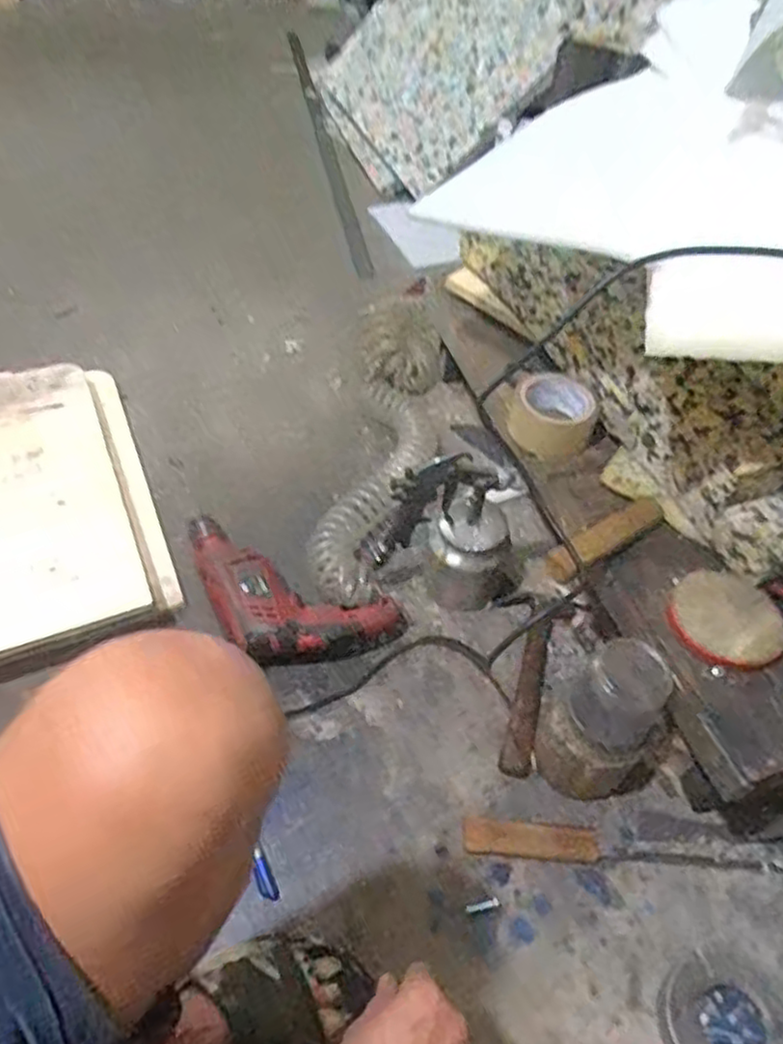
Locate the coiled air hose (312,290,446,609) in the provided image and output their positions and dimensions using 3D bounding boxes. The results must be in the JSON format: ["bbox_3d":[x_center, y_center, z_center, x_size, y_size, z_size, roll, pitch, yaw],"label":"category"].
[{"bbox_3d":[-0.003,-0.153,1.076,0.149,0.075,0.659,6,49,2],"label":"coiled air hose"}]

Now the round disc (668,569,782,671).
[{"bbox_3d":[0.318,0.092,0.660,0.093,0.009,0.103,-28,55,-10],"label":"round disc"}]

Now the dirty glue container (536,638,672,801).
[{"bbox_3d":[0.203,0.201,0.690,0.081,0.195,0.080,2,49,-2],"label":"dirty glue container"}]

